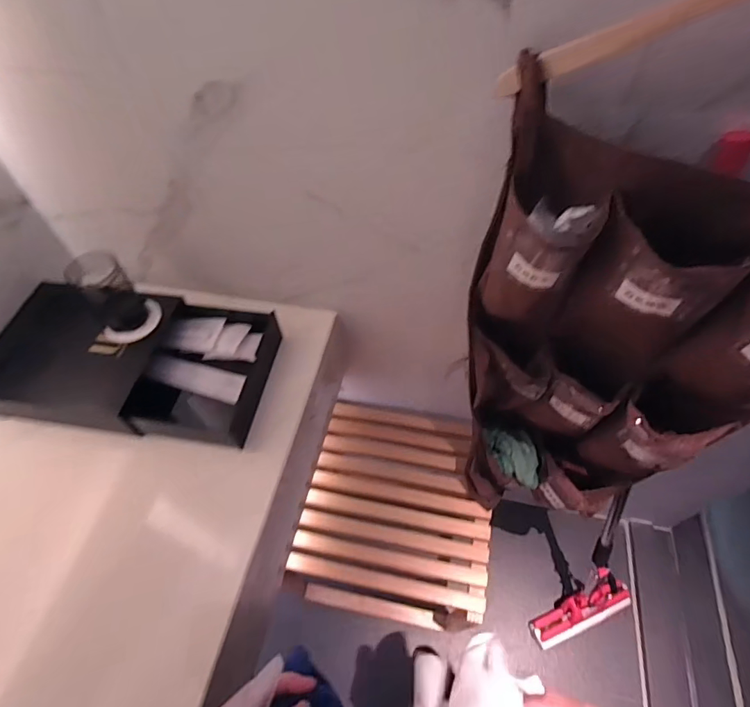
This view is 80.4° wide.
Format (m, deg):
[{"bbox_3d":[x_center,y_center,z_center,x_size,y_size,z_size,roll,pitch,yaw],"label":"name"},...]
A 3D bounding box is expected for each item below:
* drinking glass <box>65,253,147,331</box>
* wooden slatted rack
[{"bbox_3d":[-0.413,-0.086,0.691,0.076,0.110,0.091,-35,62,-21],"label":"drinking glass"},{"bbox_3d":[0.058,0.320,0.965,0.375,0.065,0.389,7,63,11],"label":"wooden slatted rack"}]

